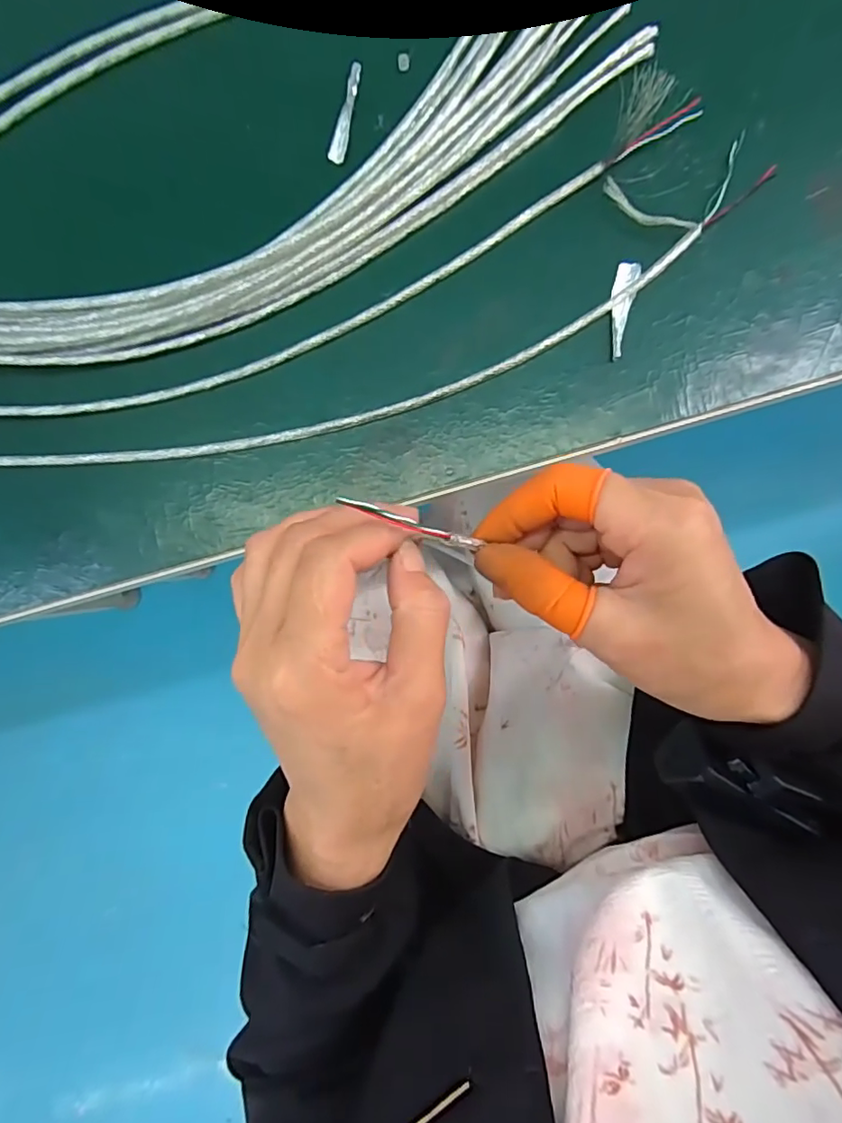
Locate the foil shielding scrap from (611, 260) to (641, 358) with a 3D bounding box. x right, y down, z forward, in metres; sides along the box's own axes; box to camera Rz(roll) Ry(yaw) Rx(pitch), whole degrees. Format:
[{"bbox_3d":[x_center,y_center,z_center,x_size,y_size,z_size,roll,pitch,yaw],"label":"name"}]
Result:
[{"bbox_3d":[0.094,-0.118,0.255,0.011,0.004,0.044,11,91,4],"label":"foil shielding scrap"}]

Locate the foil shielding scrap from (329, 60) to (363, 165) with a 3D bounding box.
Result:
[{"bbox_3d":[-0.036,-0.217,0.263,0.007,0.004,0.046,15,91,4],"label":"foil shielding scrap"}]

